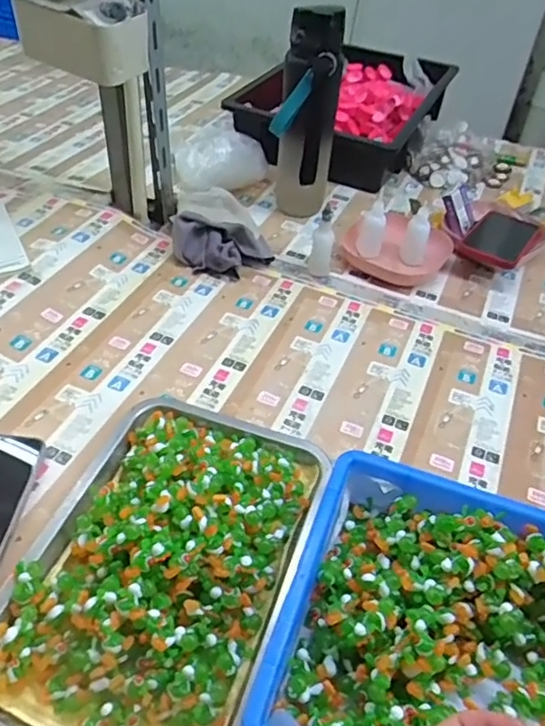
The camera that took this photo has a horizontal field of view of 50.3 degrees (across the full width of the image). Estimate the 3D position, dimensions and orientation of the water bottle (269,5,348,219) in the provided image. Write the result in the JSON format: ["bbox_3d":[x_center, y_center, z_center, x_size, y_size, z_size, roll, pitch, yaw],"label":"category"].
[{"bbox_3d":[0.045,-0.324,0.792,0.079,0.280,0.069,13,44,6],"label":"water bottle"}]

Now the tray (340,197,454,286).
[{"bbox_3d":[0.170,-0.170,0.800,0.138,0.092,0.099,25,46,18],"label":"tray"}]

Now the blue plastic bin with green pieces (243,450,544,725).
[{"bbox_3d":[0.191,0.221,0.411,0.367,0.062,0.241,18,45,11],"label":"blue plastic bin with green pieces"}]

